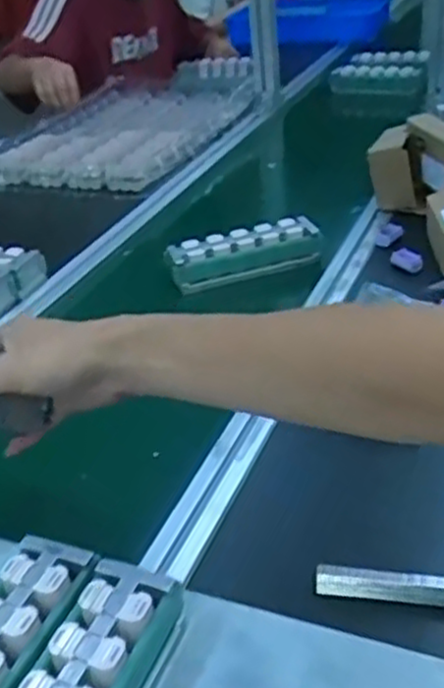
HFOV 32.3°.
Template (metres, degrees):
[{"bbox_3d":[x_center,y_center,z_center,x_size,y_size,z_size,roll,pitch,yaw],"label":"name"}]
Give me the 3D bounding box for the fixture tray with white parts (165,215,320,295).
[{"bbox_3d":[0.027,-0.115,0.973,0.186,0.055,0.051,-12,32,-9],"label":"fixture tray with white parts"}]

